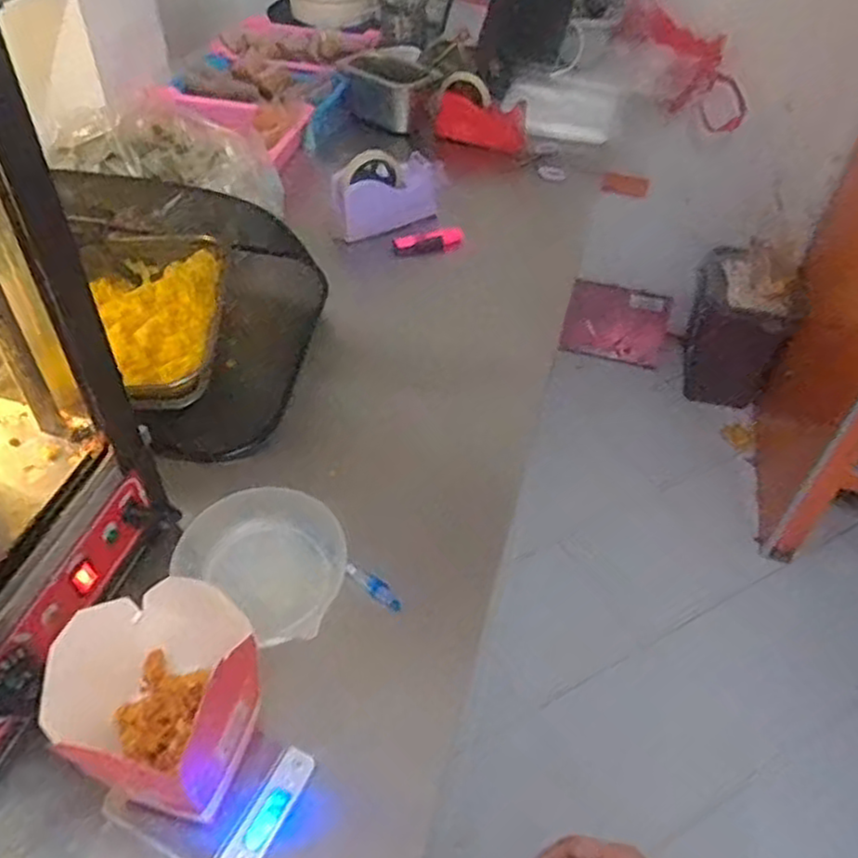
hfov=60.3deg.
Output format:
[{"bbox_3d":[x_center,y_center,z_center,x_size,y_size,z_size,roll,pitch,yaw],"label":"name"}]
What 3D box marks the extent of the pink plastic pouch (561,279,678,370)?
[{"bbox_3d":[0.380,-0.207,1.495,0.229,0.177,0.022,20,46,29],"label":"pink plastic pouch"}]

